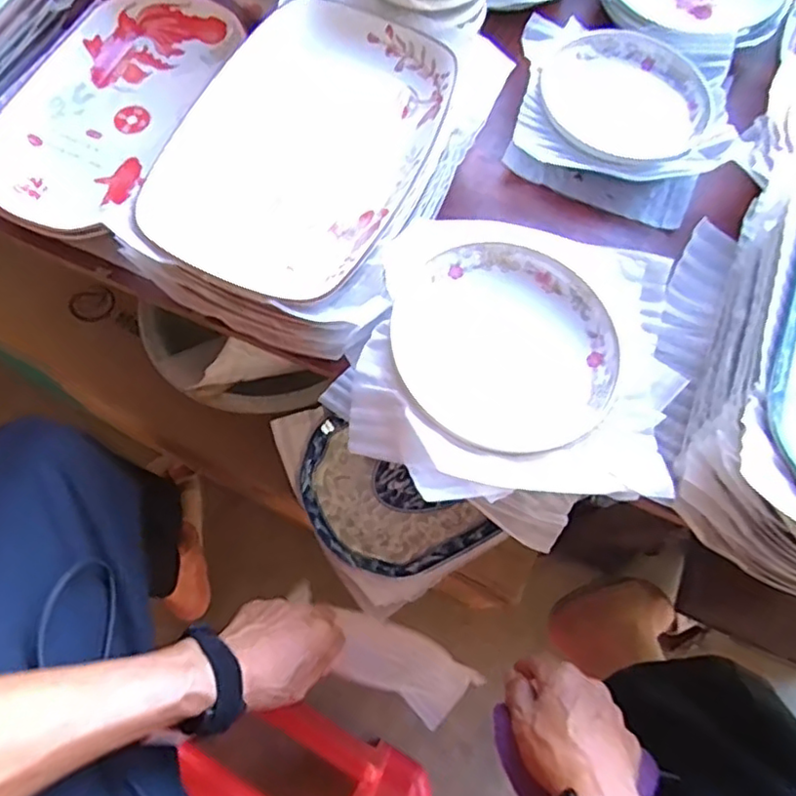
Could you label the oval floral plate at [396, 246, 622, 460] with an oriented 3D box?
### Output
[{"bbox_3d":[0.082,-0.038,0.478,0.162,0.036,0.170,-12,70,-7],"label":"oval floral plate"}]

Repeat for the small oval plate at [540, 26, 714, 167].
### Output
[{"bbox_3d":[0.236,-0.313,0.654,0.167,0.019,0.169,30,71,9],"label":"small oval plate"}]

